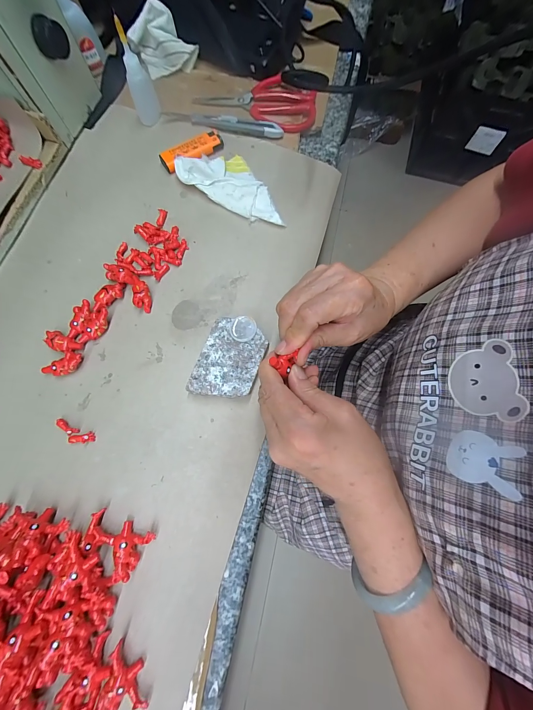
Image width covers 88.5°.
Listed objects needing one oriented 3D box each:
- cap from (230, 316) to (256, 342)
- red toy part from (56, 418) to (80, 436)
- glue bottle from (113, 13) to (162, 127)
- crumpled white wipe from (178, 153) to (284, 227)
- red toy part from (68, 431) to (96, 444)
[{"bbox_3d":[-0.024,-0.026,0.278,0.026,0.005,0.026,0,75,2],"label":"cap"},{"bbox_3d":[-0.193,0.070,0.265,0.024,0.006,0.008,29,78,7],"label":"red toy part"},{"bbox_3d":[-0.150,-0.323,0.318,0.029,0.081,0.025,-21,77,-5],"label":"glue bottle"},{"bbox_3d":[-0.036,-0.214,0.335,0.143,0.022,0.070,30,78,7],"label":"crumpled white wipe"},{"bbox_3d":[-0.177,0.079,0.262,0.021,0.007,0.009,-9,76,-2],"label":"red toy part"}]

